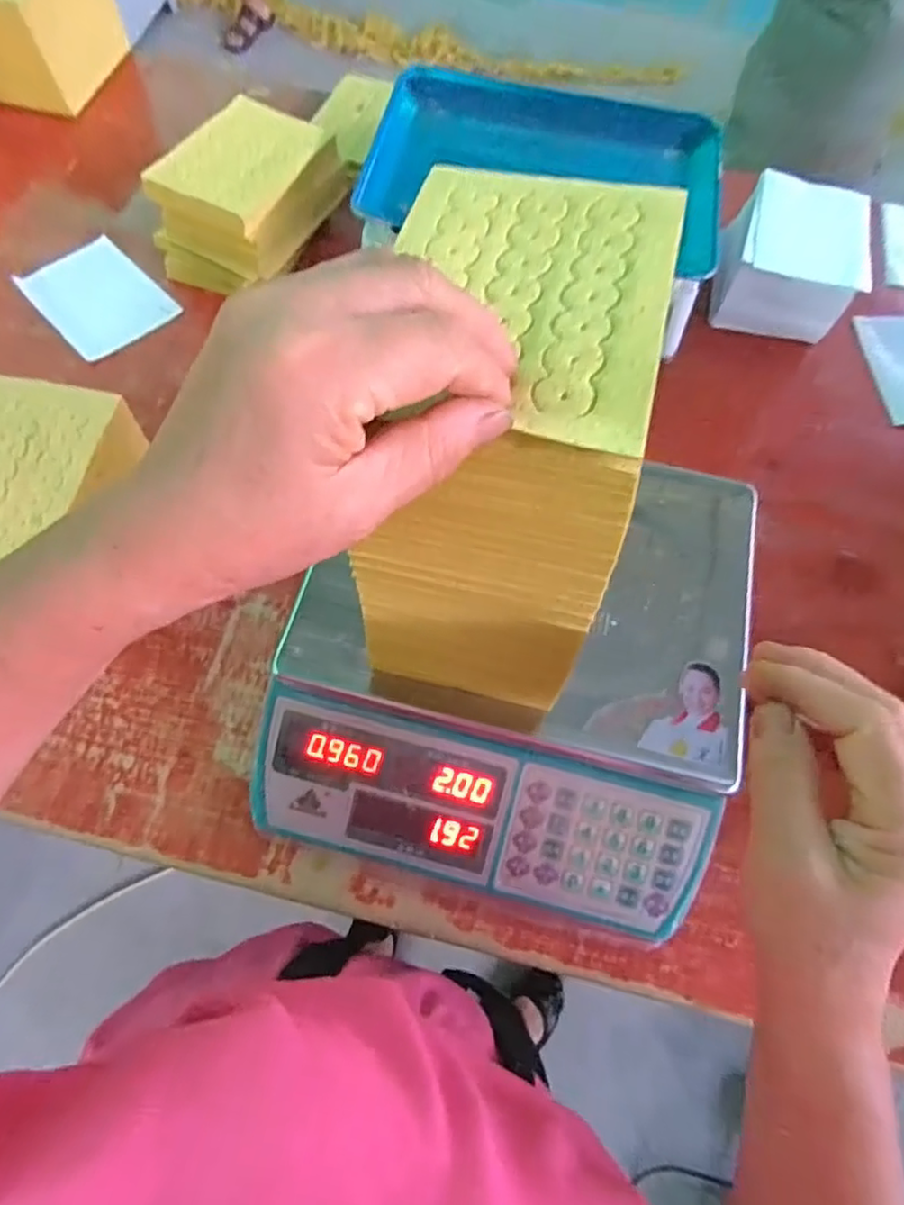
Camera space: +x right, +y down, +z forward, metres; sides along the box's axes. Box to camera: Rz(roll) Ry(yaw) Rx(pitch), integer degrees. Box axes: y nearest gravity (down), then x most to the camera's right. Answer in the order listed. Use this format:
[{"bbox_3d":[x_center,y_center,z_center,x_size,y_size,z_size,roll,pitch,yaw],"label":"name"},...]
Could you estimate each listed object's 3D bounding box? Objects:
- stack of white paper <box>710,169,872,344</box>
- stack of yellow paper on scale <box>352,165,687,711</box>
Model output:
[{"bbox_3d":[0.352,-0.352,0.660,0.121,0.079,0.143,16,67,4],"label":"stack of white paper"},{"bbox_3d":[0.027,-0.076,0.321,0.116,0.184,0.181,11,67,2],"label":"stack of yellow paper on scale"}]

